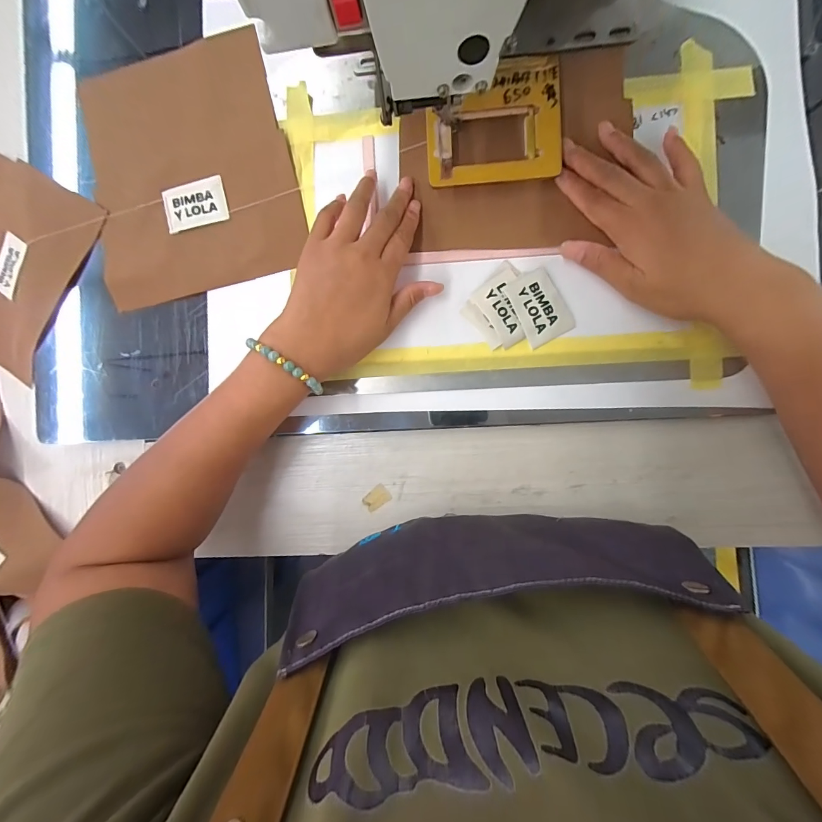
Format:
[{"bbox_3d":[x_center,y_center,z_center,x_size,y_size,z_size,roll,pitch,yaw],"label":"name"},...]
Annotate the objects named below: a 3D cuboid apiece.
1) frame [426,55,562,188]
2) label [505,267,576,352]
[{"bbox_3d":[0.066,-0.231,0.296,0.105,0.008,0.086,-3,98,4],"label":"frame"},{"bbox_3d":[0.107,-0.088,0.307,0.043,0.005,0.059,-28,91,-4],"label":"label"}]

